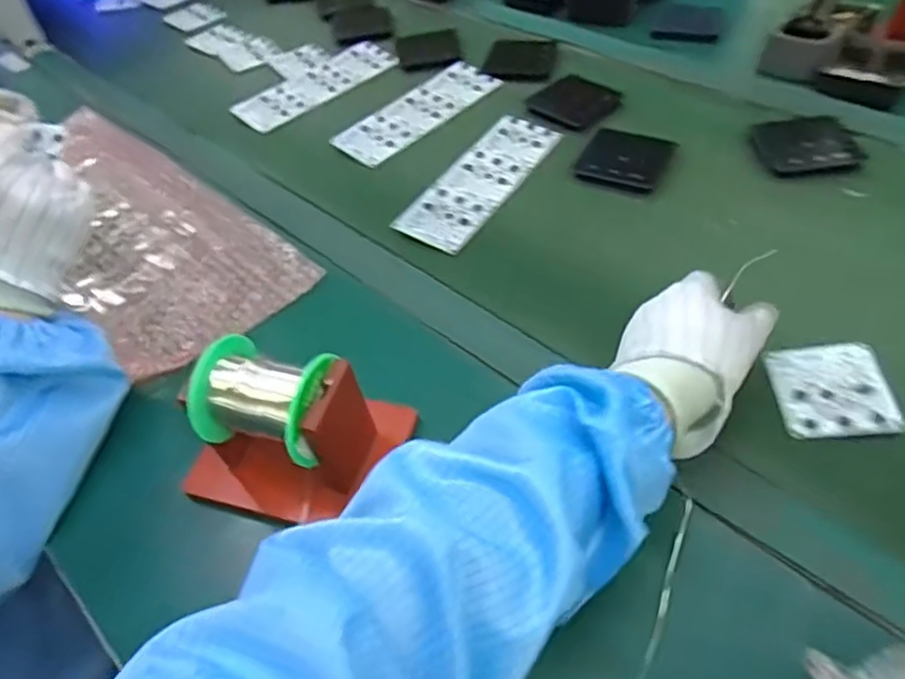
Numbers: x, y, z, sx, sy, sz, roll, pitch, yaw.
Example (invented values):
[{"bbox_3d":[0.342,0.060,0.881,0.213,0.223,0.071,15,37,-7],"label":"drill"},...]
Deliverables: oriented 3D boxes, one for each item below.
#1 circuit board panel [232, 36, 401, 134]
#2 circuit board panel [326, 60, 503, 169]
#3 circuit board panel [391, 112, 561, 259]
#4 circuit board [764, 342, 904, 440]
[{"bbox_3d":[-0.167,-0.316,0.822,0.215,0.006,0.085,-39,53,-25],"label":"circuit board panel"},{"bbox_3d":[-0.038,-0.260,0.756,0.076,0.004,0.216,34,59,25],"label":"circuit board panel"},{"bbox_3d":[0.032,-0.161,0.657,0.070,0.008,0.211,28,56,19],"label":"circuit board panel"},{"bbox_3d":[0.256,0.032,0.450,0.068,0.010,0.073,-2,49,5],"label":"circuit board"}]

